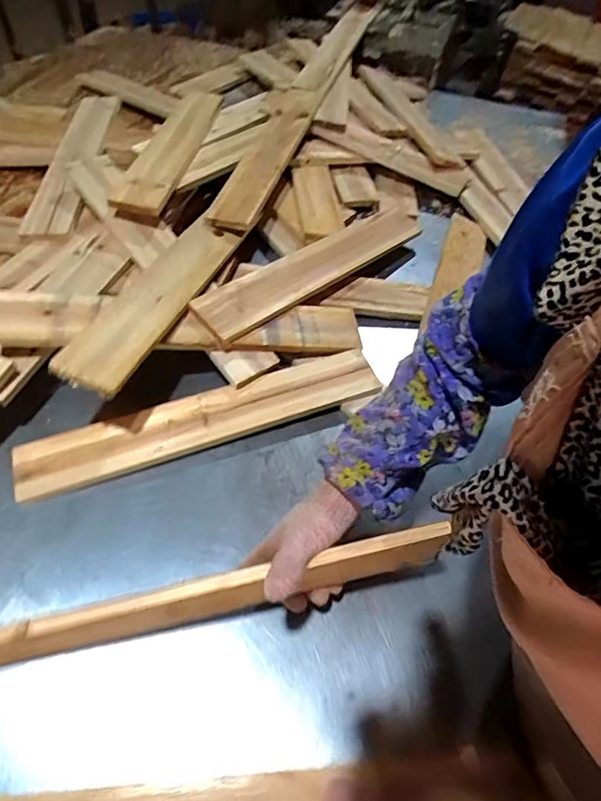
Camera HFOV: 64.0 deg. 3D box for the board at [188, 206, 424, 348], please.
[{"bbox_3d":[0.042,-0.230,0.793,0.489,0.017,0.080,-34,78,-31],"label":"board"}]

